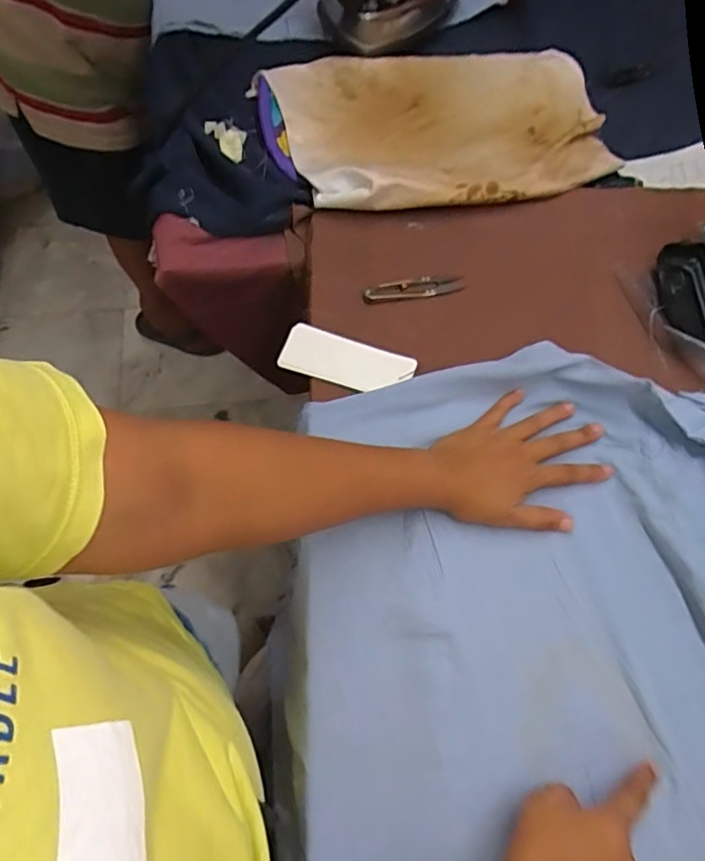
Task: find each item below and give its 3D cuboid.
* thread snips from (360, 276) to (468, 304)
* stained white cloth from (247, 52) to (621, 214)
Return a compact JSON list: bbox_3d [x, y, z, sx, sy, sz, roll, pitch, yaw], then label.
[{"bbox_3d":[0.062,-0.144,0.583,0.101,0.009,0.024,-13,66,-9],"label":"thread snips"},{"bbox_3d":[0.098,-0.357,0.667,0.392,0.044,0.281,-5,65,-6],"label":"stained white cloth"}]

